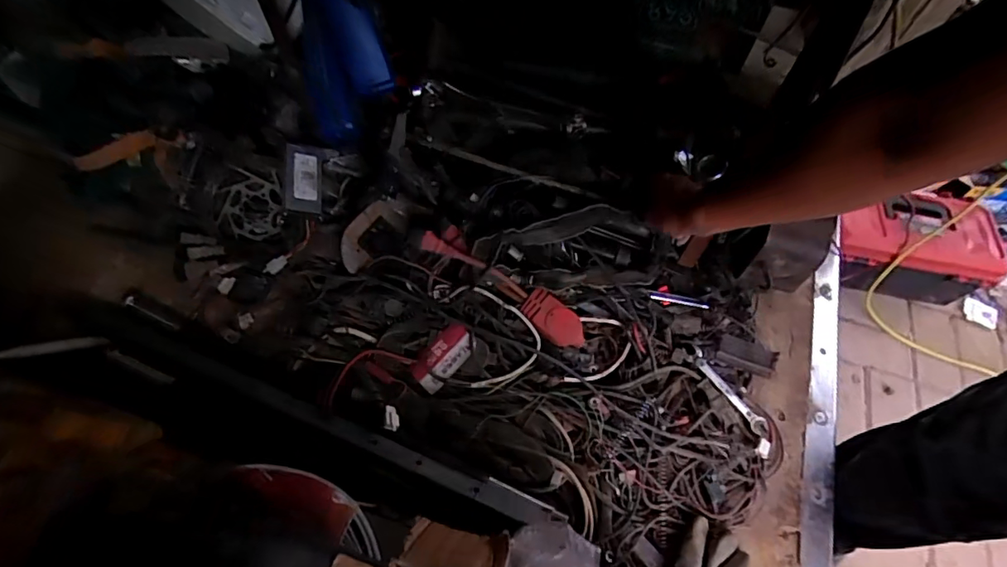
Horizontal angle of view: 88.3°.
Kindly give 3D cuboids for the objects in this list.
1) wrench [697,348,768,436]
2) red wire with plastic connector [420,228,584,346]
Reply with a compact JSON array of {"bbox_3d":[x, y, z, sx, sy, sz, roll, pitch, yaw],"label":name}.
[{"bbox_3d":[0.309,0.145,0.715,0.026,0.015,0.132,-33,68,-19],"label":"wrench"},{"bbox_3d":[0.004,0.005,0.677,0.245,0.026,0.046,32,64,-4],"label":"red wire with plastic connector"}]

